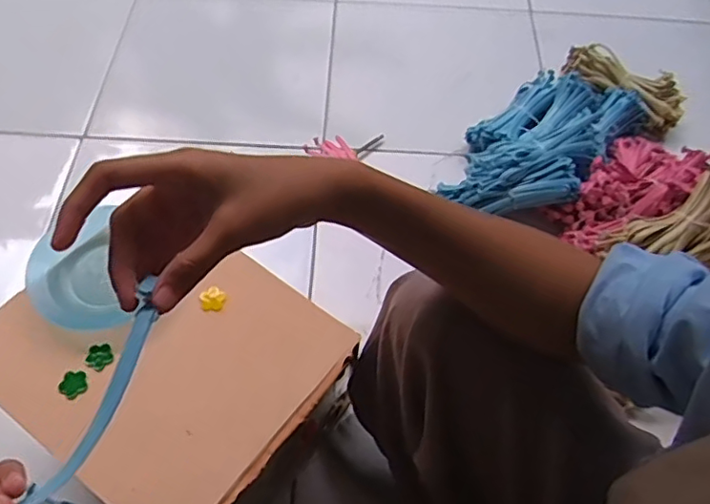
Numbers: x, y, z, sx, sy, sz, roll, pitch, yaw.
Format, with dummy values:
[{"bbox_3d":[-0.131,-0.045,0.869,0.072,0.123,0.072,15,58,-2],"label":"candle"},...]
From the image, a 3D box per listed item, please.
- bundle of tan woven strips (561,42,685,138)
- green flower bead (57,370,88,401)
[{"bbox_3d":[0.474,-0.298,1.038,0.224,0.053,0.084,36,64,18],"label":"bundle of tan woven strips"},{"bbox_3d":[-0.246,0.116,0.514,0.026,0.004,0.024,1,59,-2],"label":"green flower bead"}]

